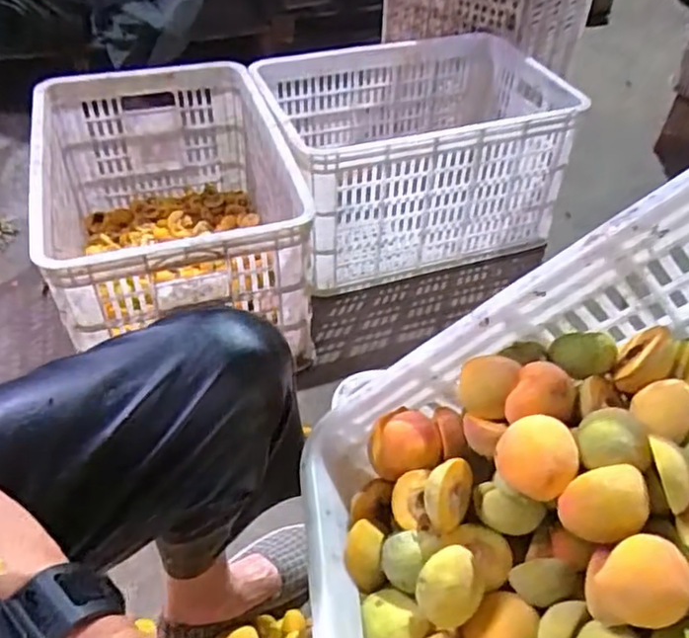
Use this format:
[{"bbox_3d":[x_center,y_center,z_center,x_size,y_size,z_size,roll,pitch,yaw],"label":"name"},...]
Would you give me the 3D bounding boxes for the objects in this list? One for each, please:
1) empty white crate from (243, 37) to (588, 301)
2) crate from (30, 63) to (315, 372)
[{"bbox_3d":[0.130,-0.312,1.204,0.527,0.287,0.353,-14,47,-14],"label":"empty white crate"},{"bbox_3d":[-0.278,-0.169,1.041,0.356,0.279,0.502,-12,47,-13],"label":"crate"}]

